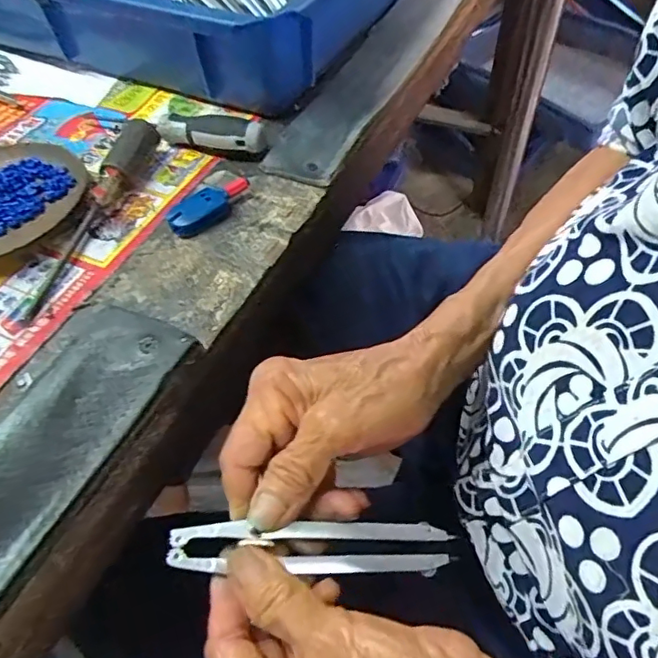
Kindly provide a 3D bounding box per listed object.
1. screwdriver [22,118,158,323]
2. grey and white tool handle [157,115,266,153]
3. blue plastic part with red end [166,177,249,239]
[{"bbox_3d":[-0.147,-0.074,0.346,0.016,0.027,0.160,10,53,13],"label":"screwdriver"},{"bbox_3d":[-0.081,-0.134,0.388,0.079,0.022,0.015,14,54,16],"label":"grey and white tool handle"},{"bbox_3d":[-0.074,-0.079,0.353,0.020,0.013,0.059,31,60,26],"label":"blue plastic part with red end"}]

